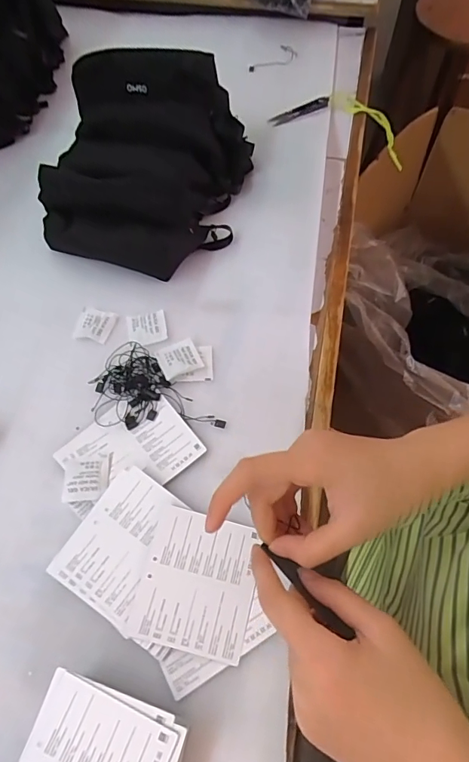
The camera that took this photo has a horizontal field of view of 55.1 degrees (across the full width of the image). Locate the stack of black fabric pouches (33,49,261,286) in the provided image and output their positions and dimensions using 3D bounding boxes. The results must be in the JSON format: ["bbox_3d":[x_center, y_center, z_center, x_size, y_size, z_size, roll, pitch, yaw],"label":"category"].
[{"bbox_3d":[-0.104,-0.251,0.517,0.216,0.121,0.226,11,64,8],"label":"stack of black fabric pouches"}]

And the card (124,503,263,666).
[{"bbox_3d":[-0.028,0.159,0.359,0.088,0.004,0.098,15,67,2],"label":"card"}]

